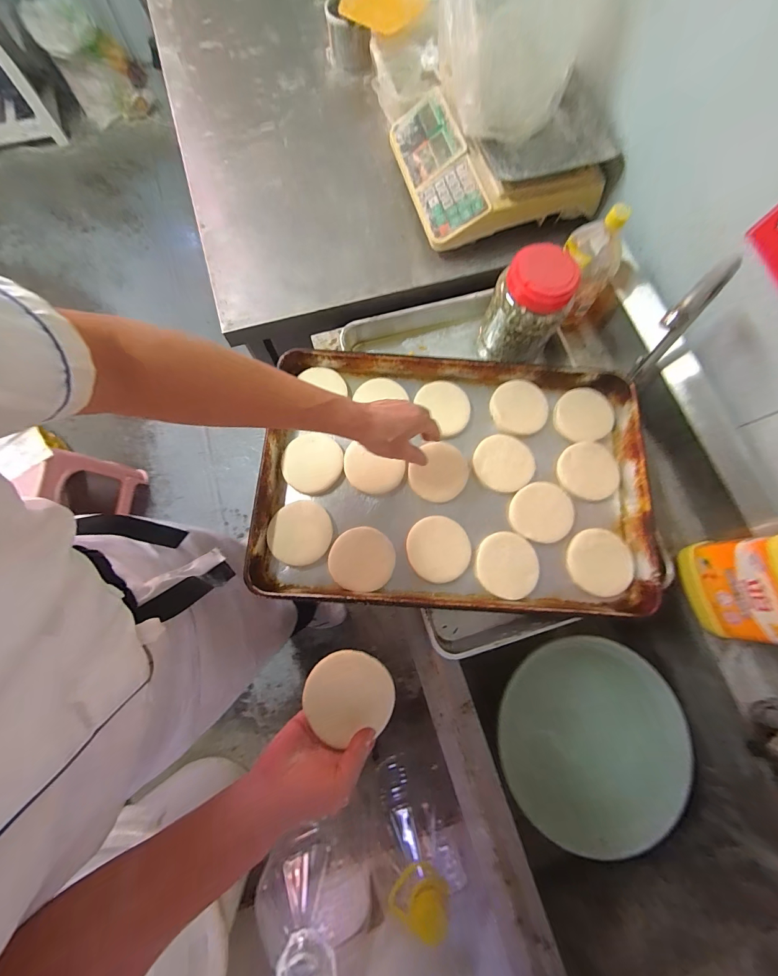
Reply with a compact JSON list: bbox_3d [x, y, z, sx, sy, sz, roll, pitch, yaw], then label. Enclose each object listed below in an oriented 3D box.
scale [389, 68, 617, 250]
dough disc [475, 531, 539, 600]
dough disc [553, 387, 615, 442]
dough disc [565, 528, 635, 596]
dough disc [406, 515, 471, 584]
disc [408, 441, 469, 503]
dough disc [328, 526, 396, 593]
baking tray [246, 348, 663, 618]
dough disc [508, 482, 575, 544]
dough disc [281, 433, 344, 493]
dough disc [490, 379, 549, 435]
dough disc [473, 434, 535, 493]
[{"bbox_3d":[0.222,-0.683,0.706,0.373,0.097,0.350,-14,78,-5],"label":"scale"},{"bbox_3d":[0.183,0.118,0.541,0.092,0.004,0.098,1,77,-2],"label":"dough disc"},{"bbox_3d":[0.345,-0.130,0.619,0.108,0.007,0.094,-26,80,-8],"label":"dough disc"},{"bbox_3d":[0.332,0.115,0.545,0.101,0.011,0.093,1,77,-2],"label":"dough disc"},{"bbox_3d":[0.076,0.094,0.540,0.092,0.014,0.097,1,77,-2],"label":"dough disc"},{"bbox_3d":[0.086,-0.026,0.589,0.091,0.007,0.107,33,75,8],"label":"disc"},{"bbox_3d":[-0.041,0.109,0.533,0.096,0.014,0.092,1,77,-2],"label":"dough disc"},{"bbox_3d":[0.113,-0.018,0.572,0.615,0.053,0.401,4,77,-2],"label":"baking tray"},{"bbox_3d":[0.248,0.039,0.564,0.111,0.006,0.092,-13,78,-5],"label":"dough disc"},{"bbox_3d":[-0.123,-0.041,0.568,0.097,0.010,0.091,1,77,-2],"label":"dough disc"},{"bbox_3d":[0.228,-0.143,0.613,0.094,0.013,0.095,1,77,-2],"label":"dough disc"},{"bbox_3d":[0.190,-0.042,0.580,0.096,0.010,0.096,1,77,-2],"label":"dough disc"}]

